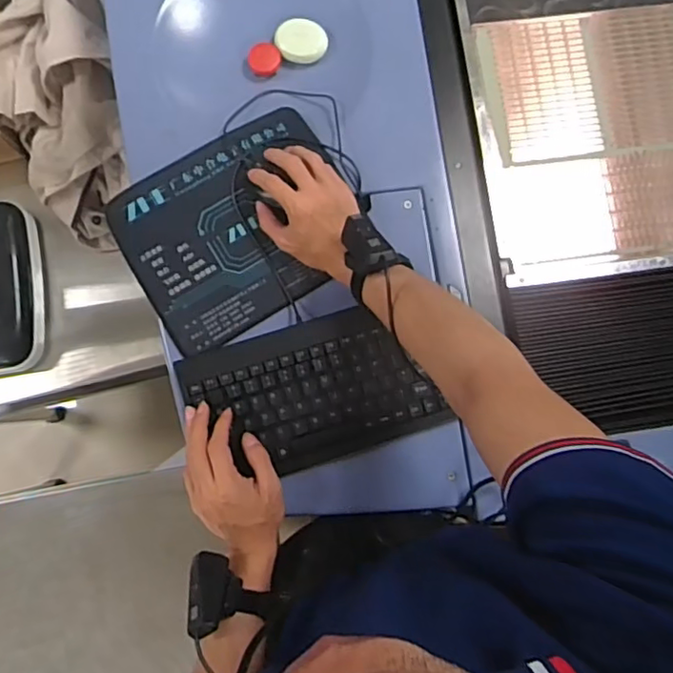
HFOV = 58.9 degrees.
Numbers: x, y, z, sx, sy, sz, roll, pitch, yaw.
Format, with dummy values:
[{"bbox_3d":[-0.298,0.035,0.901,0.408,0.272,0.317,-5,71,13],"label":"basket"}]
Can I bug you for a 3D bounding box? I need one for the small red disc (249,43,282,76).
[{"bbox_3d":[-0.088,-0.340,0.731,0.040,0.012,0.038,0,84,-2],"label":"small red disc"}]

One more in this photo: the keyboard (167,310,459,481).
[{"bbox_3d":[-0.025,0.059,0.631,0.246,0.017,0.144,-18,84,-4],"label":"keyboard"}]

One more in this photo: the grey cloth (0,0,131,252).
[{"bbox_3d":[-0.412,-0.361,0.869,0.196,0.143,0.425,-4,84,-2],"label":"grey cloth"}]

